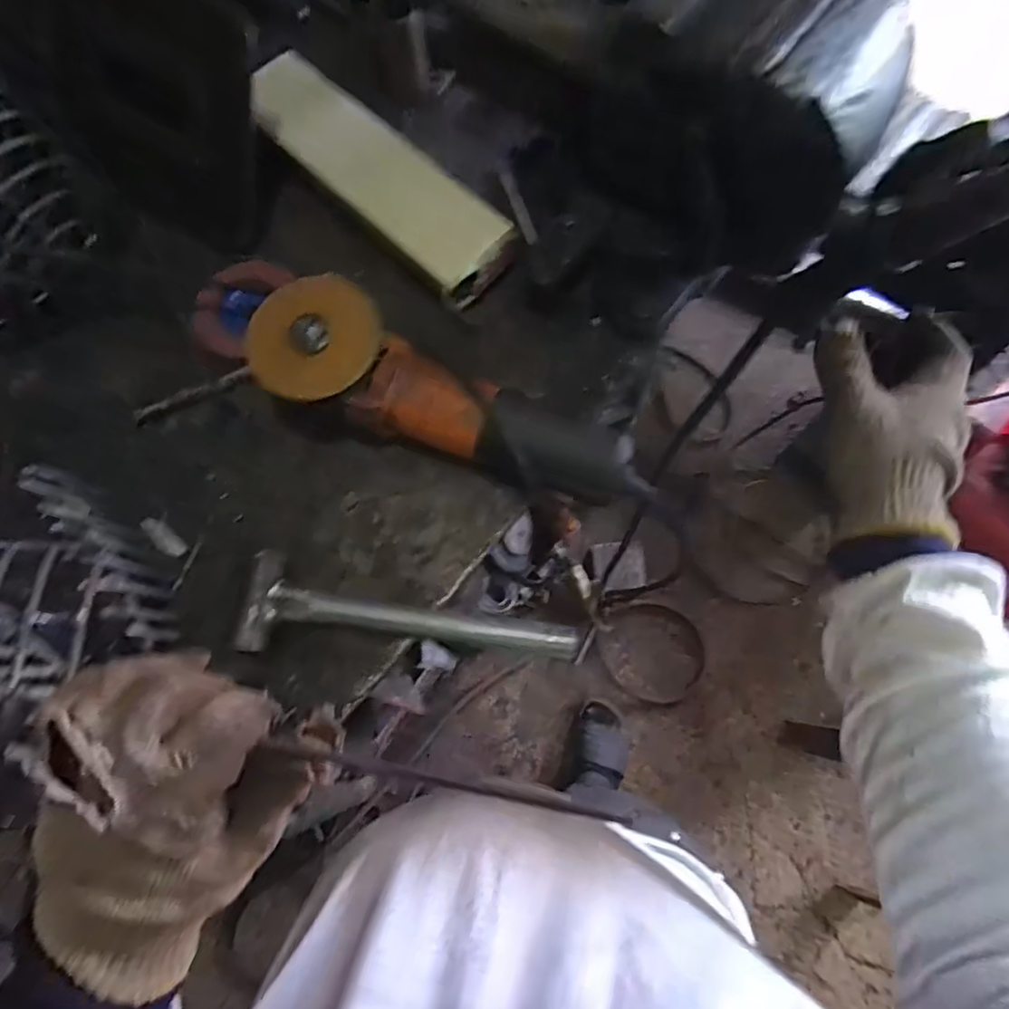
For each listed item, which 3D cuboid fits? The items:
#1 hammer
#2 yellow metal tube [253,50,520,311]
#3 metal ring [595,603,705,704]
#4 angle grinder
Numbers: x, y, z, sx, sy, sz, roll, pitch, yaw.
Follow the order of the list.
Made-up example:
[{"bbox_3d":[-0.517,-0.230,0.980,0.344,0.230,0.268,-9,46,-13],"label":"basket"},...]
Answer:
[{"bbox_3d":[-0.068,0.090,0.438,0.236,0.031,0.065,9,73,5],"label":"hammer"},{"bbox_3d":[-0.112,-0.283,0.537,0.086,0.037,0.276,-44,76,-11],"label":"yellow metal tube"},{"bbox_3d":[0.311,0.313,1.304,0.240,0.021,0.203,19,72,-1],"label":"metal ring"},{"bbox_3d":[-0.049,-0.077,0.451,0.308,0.084,0.085,23,75,-5],"label":"angle grinder"}]

